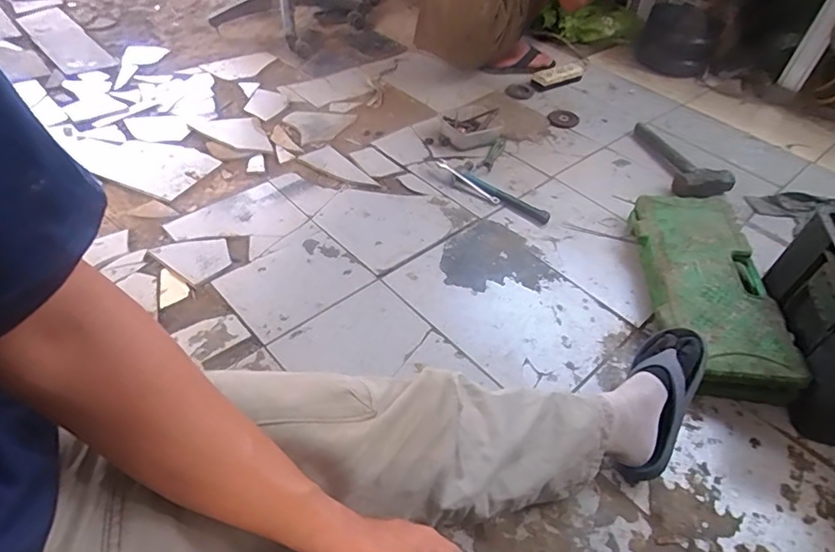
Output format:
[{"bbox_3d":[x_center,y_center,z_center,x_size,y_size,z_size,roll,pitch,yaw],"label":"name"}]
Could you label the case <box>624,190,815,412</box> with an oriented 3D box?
[{"bbox_3d":[0.545,0.011,0.977,0.193,0.091,0.485,8,46,2],"label":"case"}]

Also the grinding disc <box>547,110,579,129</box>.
[{"bbox_3d":[0.421,-0.452,1.467,0.088,0.010,0.080,-1,58,1],"label":"grinding disc"}]

